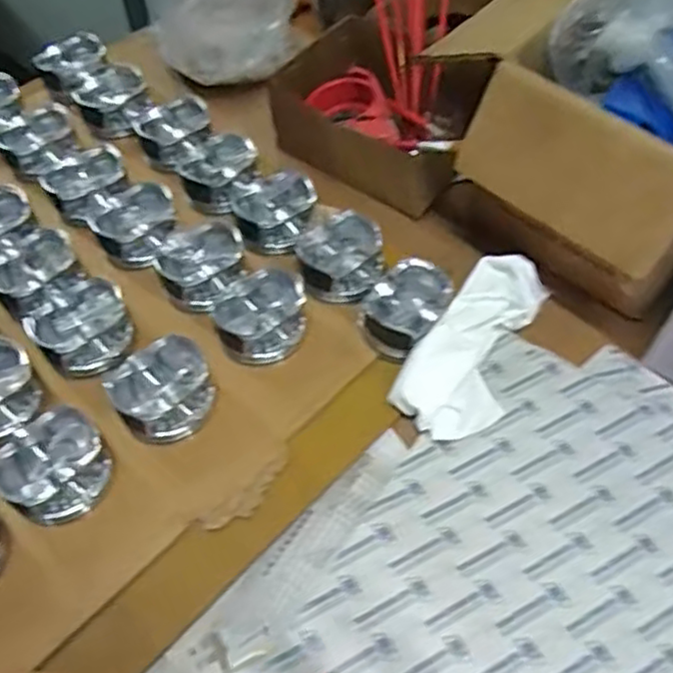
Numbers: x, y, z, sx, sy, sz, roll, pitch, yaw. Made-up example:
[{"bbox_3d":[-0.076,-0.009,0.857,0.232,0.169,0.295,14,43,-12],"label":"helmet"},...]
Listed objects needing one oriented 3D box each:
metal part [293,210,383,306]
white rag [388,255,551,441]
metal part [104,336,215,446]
[{"bbox_3d":[0.004,-0.071,0.657,0.081,0.047,0.086,-14,56,-10],"label":"metal part"},{"bbox_3d":[0.128,0.003,0.599,0.088,0.042,0.198,30,60,20],"label":"white rag"},{"bbox_3d":[-0.140,0.047,0.572,0.085,0.047,0.073,-37,62,-23],"label":"metal part"}]

